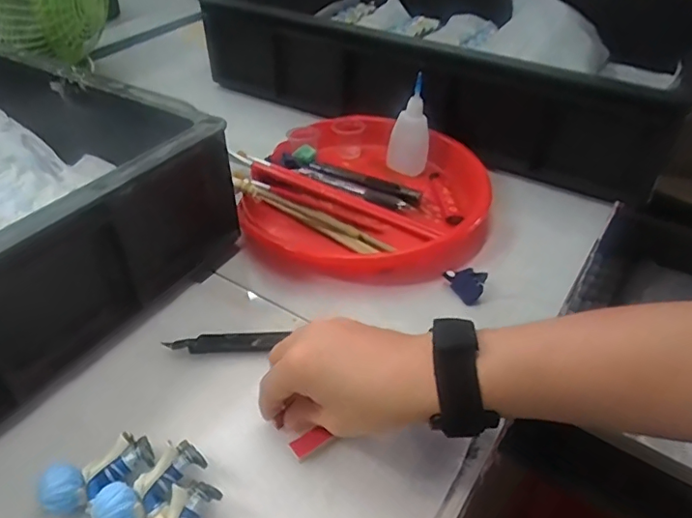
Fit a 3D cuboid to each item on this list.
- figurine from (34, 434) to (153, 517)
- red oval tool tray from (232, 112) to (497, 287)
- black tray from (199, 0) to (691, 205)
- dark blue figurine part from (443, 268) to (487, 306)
[{"bbox_3d":[-0.145,0.127,0.319,0.060,0.026,0.025,-20,46,-22],"label":"figurine"},{"bbox_3d":[0.022,-0.067,0.545,0.240,0.033,0.235,3,42,2],"label":"red oval tool tray"},{"bbox_3d":[0.167,-0.310,0.741,0.573,0.112,0.431,26,48,24],"label":"black tray"},{"bbox_3d":[0.101,0.017,0.455,0.017,0.024,0.035,-19,46,-21],"label":"dark blue figurine part"}]

